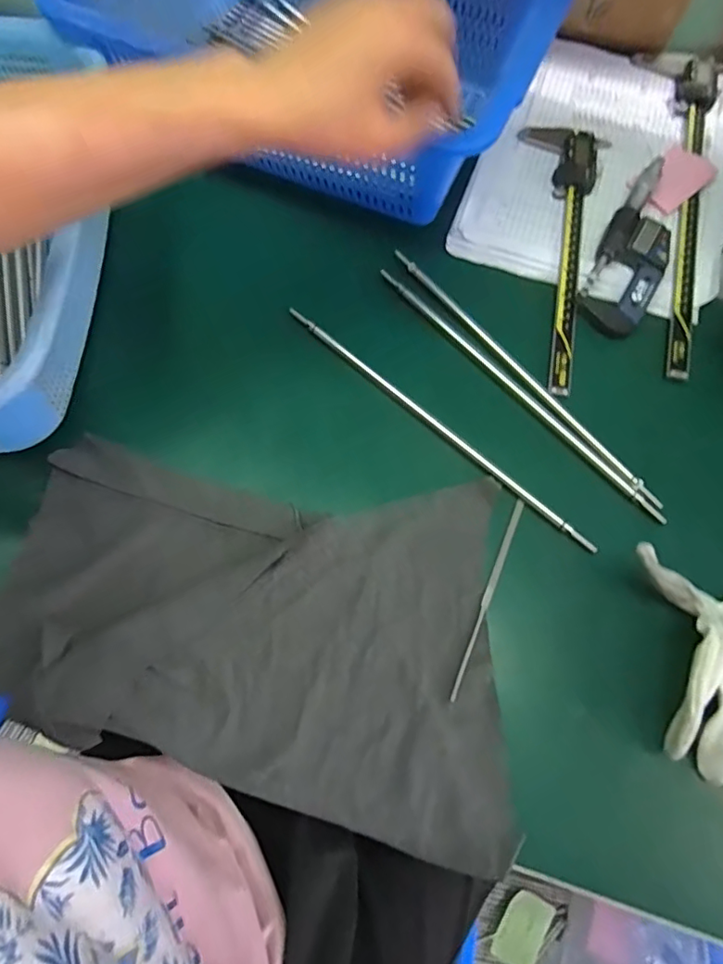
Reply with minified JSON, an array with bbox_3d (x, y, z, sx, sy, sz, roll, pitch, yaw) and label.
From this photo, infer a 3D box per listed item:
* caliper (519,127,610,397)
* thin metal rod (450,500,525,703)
[{"bbox_3d":[0.162,-0.197,0.444,0.068,0.010,0.275,12,69,1],"label":"caliper"},{"bbox_3d":[0.081,0.072,0.343,0.006,0.006,0.135,25,70,6],"label":"thin metal rod"}]

